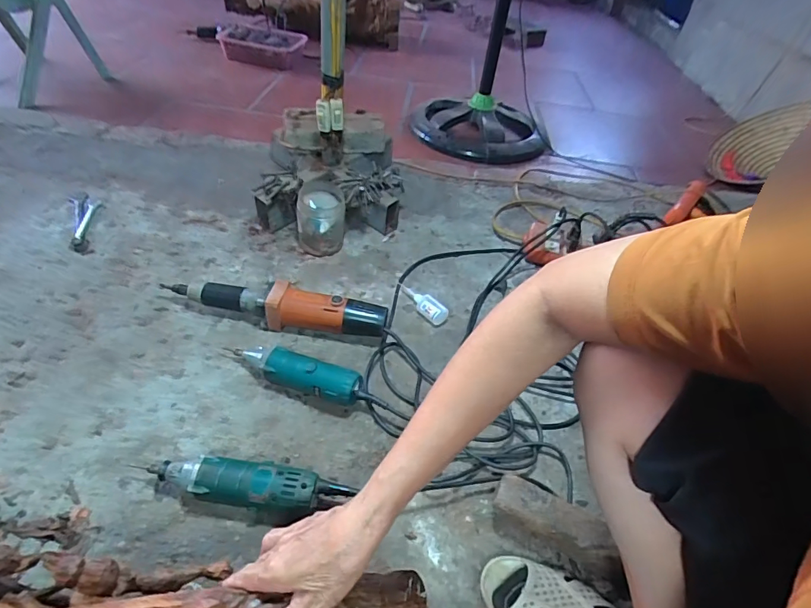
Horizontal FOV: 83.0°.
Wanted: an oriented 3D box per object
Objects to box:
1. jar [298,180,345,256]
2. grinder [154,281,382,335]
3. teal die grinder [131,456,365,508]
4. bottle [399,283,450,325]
[{"bbox_3d":[-0.171,-0.174,0.931,0.094,0.125,0.094,4,44,-4],"label":"jar"},{"bbox_3d":[-0.223,-0.001,0.779,0.384,0.070,0.071,14,44,7],"label":"grinder"},{"bbox_3d":[-0.194,0.227,0.565,0.262,0.054,0.052,8,44,1],"label":"teal die grinder"},{"bbox_3d":[0.028,-0.010,0.846,0.030,0.036,0.119,-28,53,-31],"label":"bottle"}]

